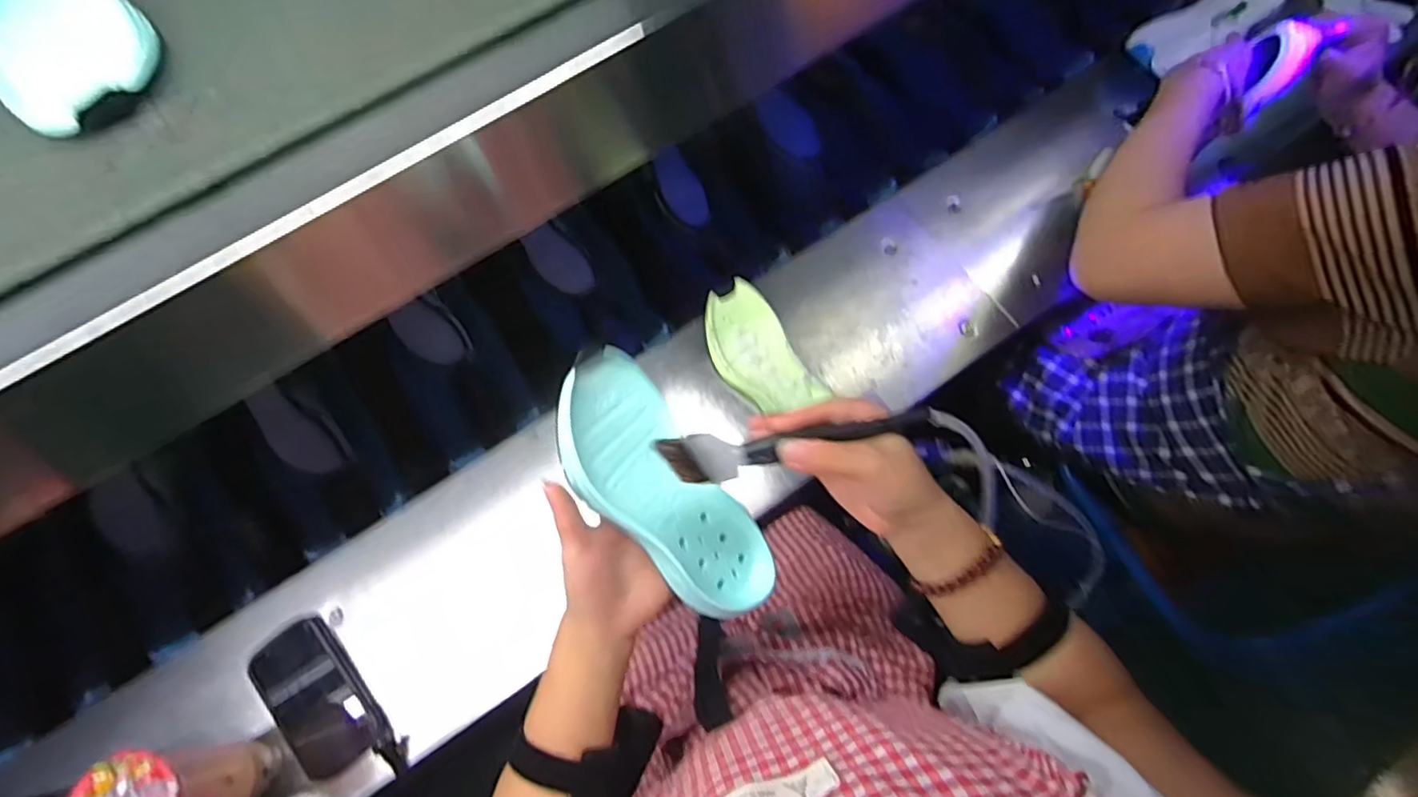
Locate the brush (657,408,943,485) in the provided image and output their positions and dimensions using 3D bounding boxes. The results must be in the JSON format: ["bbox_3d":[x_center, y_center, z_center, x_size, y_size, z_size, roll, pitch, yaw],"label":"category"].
[{"bbox_3d":[0.055,0.025,0.369,0.168,0.020,0.026,-11,72,-7],"label":"brush"}]

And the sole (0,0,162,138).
[{"bbox_3d":[-0.388,-0.217,0.340,0.192,0.045,0.083,37,83,7],"label":"sole"}]

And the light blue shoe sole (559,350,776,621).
[{"bbox_3d":[-0.031,0.064,0.404,0.079,0.036,0.193,-42,99,-34],"label":"light blue shoe sole"}]

